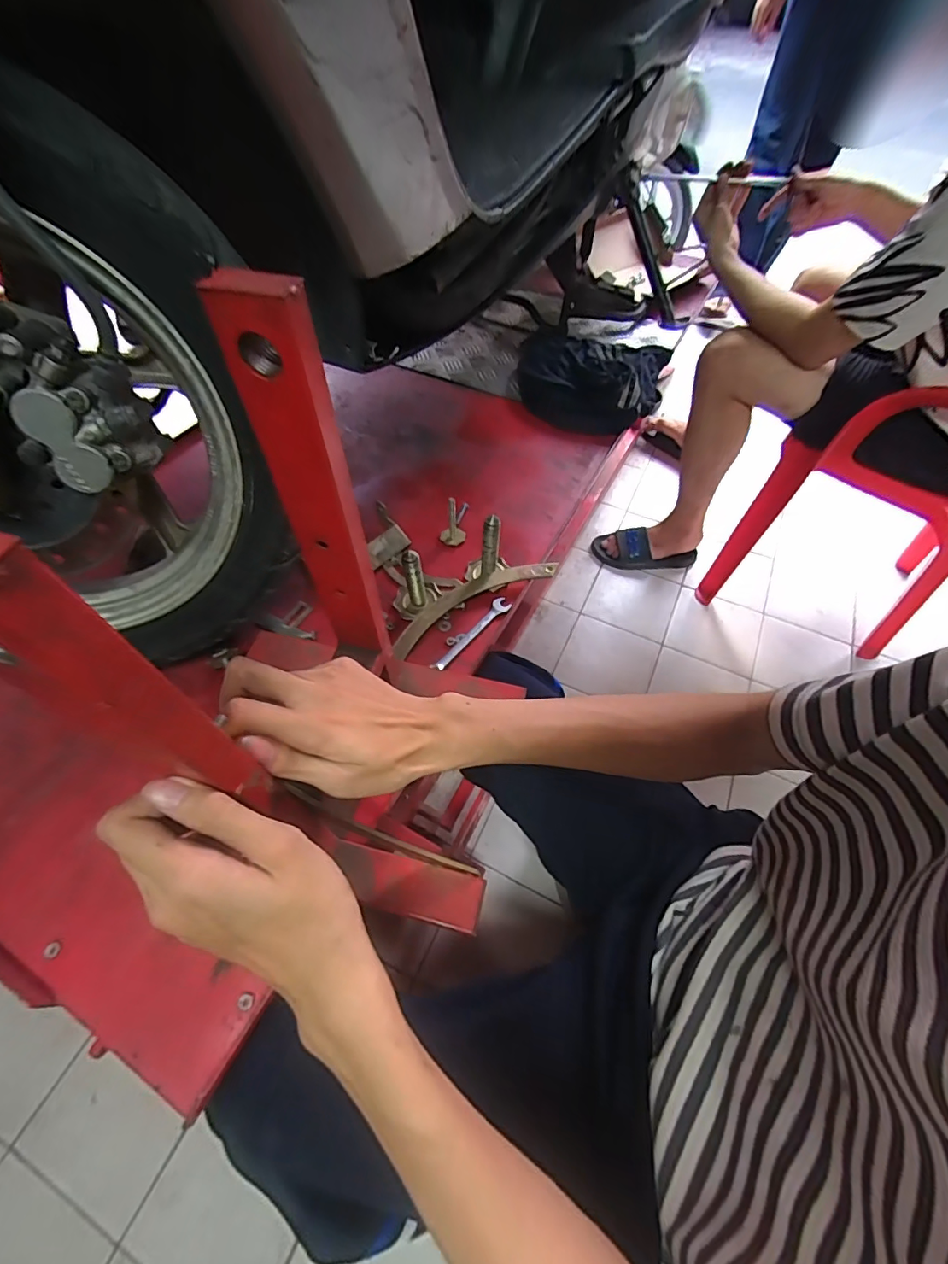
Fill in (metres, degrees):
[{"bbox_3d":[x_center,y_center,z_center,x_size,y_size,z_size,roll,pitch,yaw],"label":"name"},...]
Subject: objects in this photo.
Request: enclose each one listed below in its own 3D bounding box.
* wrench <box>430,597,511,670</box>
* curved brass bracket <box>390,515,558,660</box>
[{"bbox_3d":[-0.001,0.002,0.557,0.020,0.011,0.125,34,62,20],"label":"wrench"},{"bbox_3d":[-0.017,-0.069,0.559,0.223,0.089,0.088,-30,62,-19],"label":"curved brass bracket"}]

